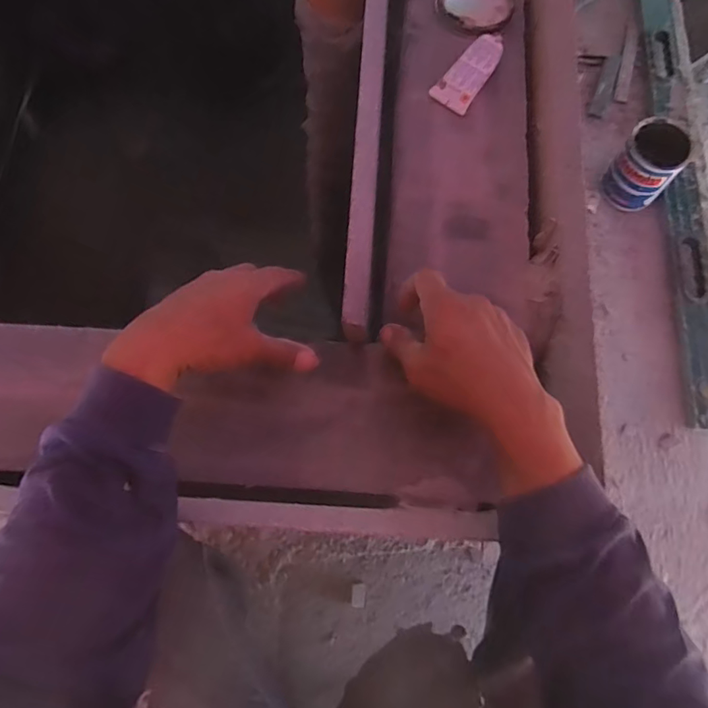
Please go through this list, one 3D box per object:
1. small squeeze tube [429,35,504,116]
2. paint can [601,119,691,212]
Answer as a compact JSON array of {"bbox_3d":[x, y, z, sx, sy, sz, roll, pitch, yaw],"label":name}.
[{"bbox_3d":[0.125,-0.305,0.554,0.042,0.020,0.089,36,77,10],"label":"small squeeze tube"},{"bbox_3d":[0.494,-0.319,0.869,0.100,0.121,0.089,40,78,11],"label":"paint can"}]

